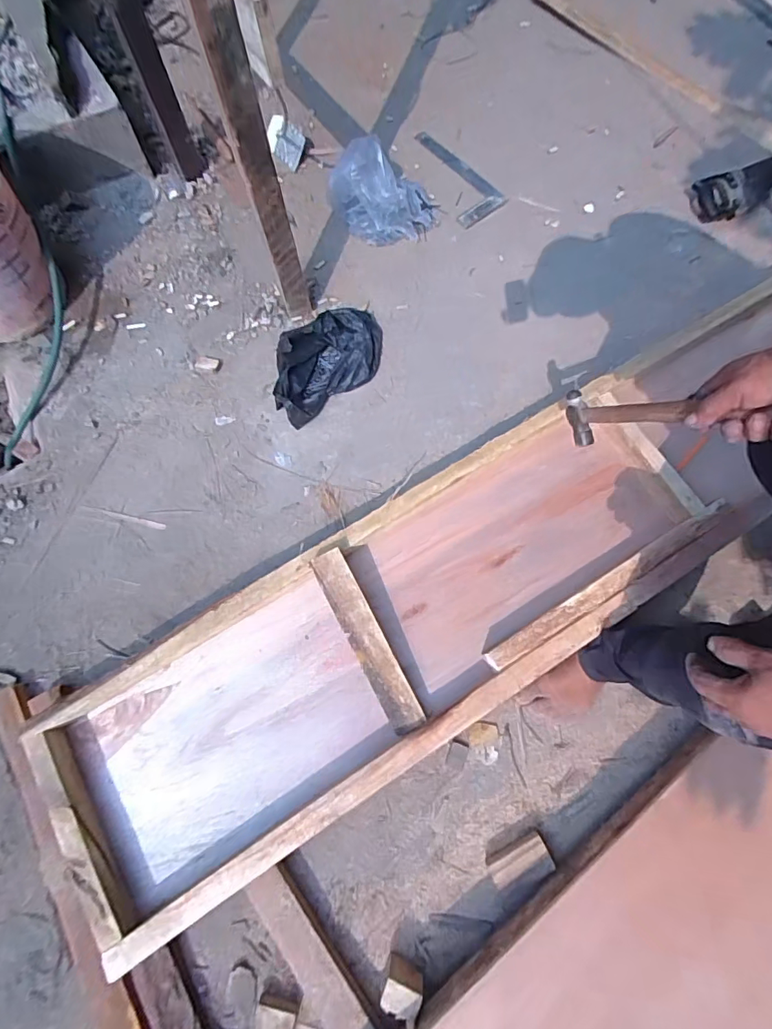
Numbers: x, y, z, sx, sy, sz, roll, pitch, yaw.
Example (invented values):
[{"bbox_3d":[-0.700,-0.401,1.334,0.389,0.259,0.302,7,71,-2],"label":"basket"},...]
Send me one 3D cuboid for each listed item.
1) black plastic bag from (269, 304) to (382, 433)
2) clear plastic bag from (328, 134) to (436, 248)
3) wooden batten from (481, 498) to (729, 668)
[{"bbox_3d":[-0.136,-0.353,1.111,0.317,0.071,0.182,-42,76,-13],"label":"black plastic bag"},{"bbox_3d":[-0.009,-0.808,1.214,0.268,0.168,0.157,-13,72,-4],"label":"clear plastic bag"},{"bbox_3d":[0.411,0.124,0.892,0.540,0.030,0.040,-31,74,-10],"label":"wooden batten"}]

